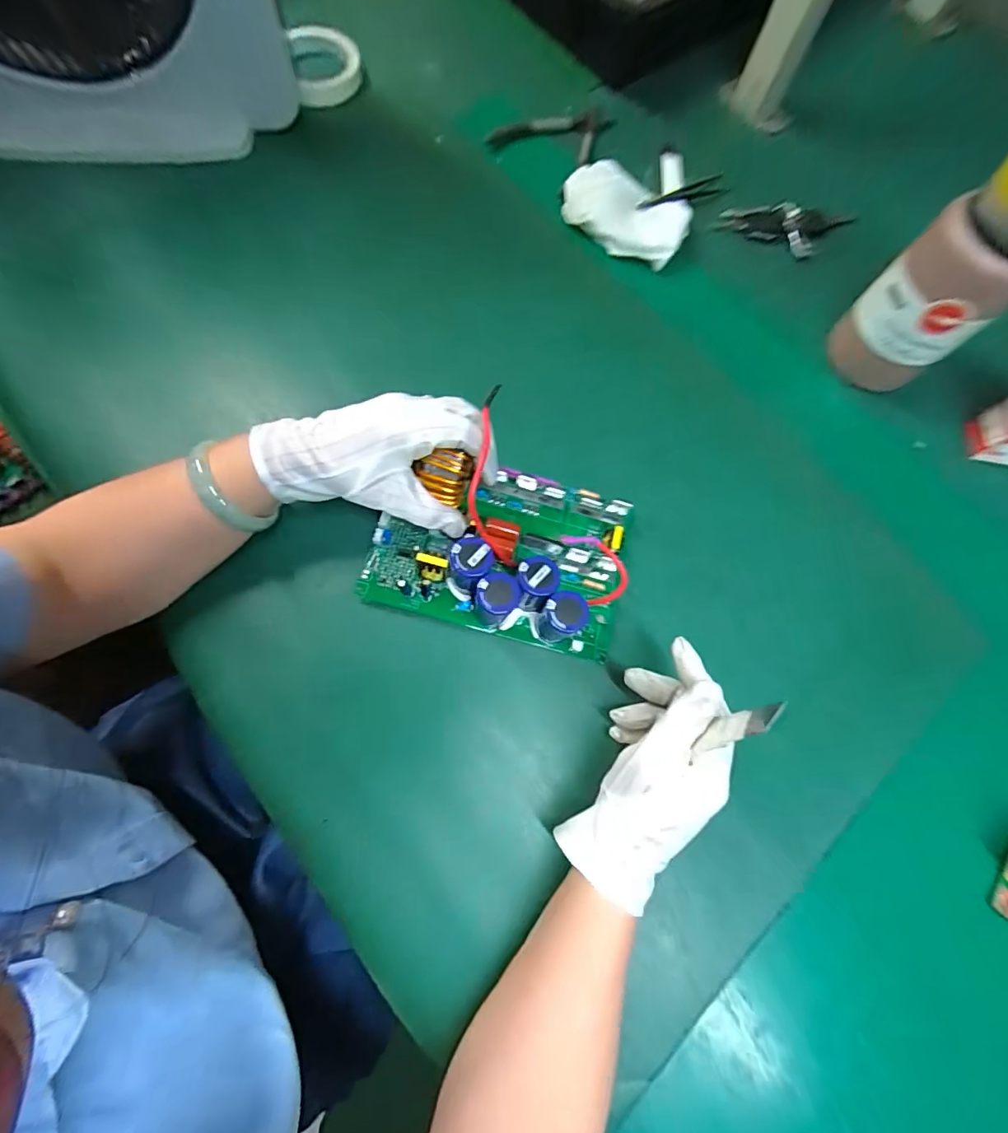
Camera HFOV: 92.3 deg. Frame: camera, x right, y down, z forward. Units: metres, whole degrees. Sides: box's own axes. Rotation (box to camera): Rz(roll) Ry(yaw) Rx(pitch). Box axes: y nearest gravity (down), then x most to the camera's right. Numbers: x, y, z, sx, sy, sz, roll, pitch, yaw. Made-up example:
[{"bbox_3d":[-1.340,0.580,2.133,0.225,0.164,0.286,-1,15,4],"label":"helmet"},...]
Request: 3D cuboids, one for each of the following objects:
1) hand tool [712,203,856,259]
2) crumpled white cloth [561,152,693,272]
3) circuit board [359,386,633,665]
[{"bbox_3d":[0.304,-0.364,0.522,0.140,0.020,0.052,1,72,-2],"label":"hand tool"},{"bbox_3d":[0.137,-0.395,0.505,0.126,0.030,0.172,20,72,4],"label":"crumpled white cloth"},{"bbox_3d":[-0.003,-0.021,0.364,0.194,0.068,0.132,14,72,2],"label":"circuit board"}]

